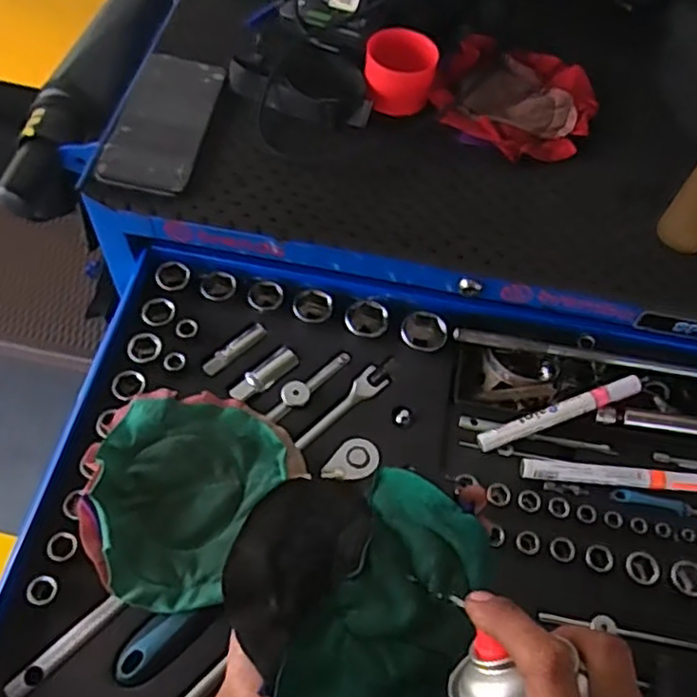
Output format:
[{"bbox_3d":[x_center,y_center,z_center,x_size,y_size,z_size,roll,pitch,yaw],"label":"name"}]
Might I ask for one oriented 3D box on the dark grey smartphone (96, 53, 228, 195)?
[{"bbox_3d":[-0.165,-0.205,0.599,0.076,0.013,0.165,13,59,-5],"label":"dark grey smartphone"}]

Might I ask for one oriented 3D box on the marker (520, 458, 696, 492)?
[{"bbox_3d":[0.215,0.101,0.540,0.149,0.010,0.017,5,59,-2],"label":"marker"}]

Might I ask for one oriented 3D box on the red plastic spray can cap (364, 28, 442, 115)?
[{"bbox_3d":[0.045,-0.253,0.617,0.063,0.046,0.064,2,60,-3],"label":"red plastic spray can cap"}]

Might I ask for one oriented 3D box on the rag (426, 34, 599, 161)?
[{"bbox_3d":[0.163,-0.243,0.640,0.142,0.033,0.144,28,61,12],"label":"rag"}]

